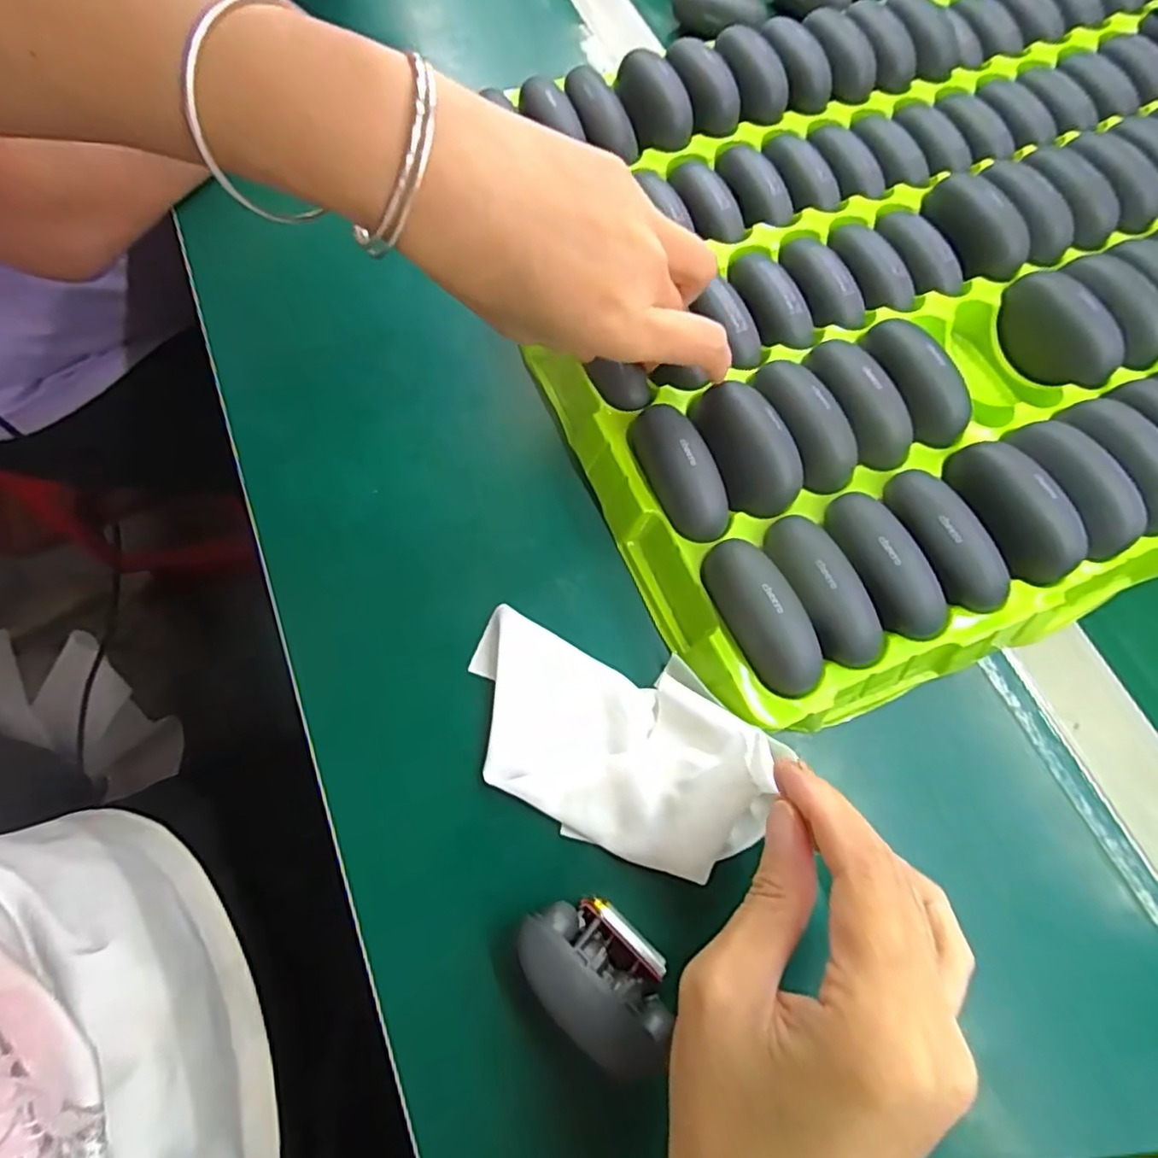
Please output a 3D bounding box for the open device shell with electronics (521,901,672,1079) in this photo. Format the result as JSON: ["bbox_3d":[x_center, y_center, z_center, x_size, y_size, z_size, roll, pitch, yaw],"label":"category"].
[{"bbox_3d":[0.007,0.143,0.228,0.060,0.024,0.039,40,73,13],"label":"open device shell with electronics"}]

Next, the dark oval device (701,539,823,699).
[{"bbox_3d":[0.073,0.013,0.251,0.023,0.023,0.067,-22,71,-9],"label":"dark oval device"}]

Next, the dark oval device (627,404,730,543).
[{"bbox_3d":[0.045,-0.049,0.277,0.026,0.022,0.065,-19,71,-8],"label":"dark oval device"}]

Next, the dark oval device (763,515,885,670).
[{"bbox_3d":[0.100,0.003,0.254,0.025,0.020,0.066,-22,71,-9],"label":"dark oval device"}]

